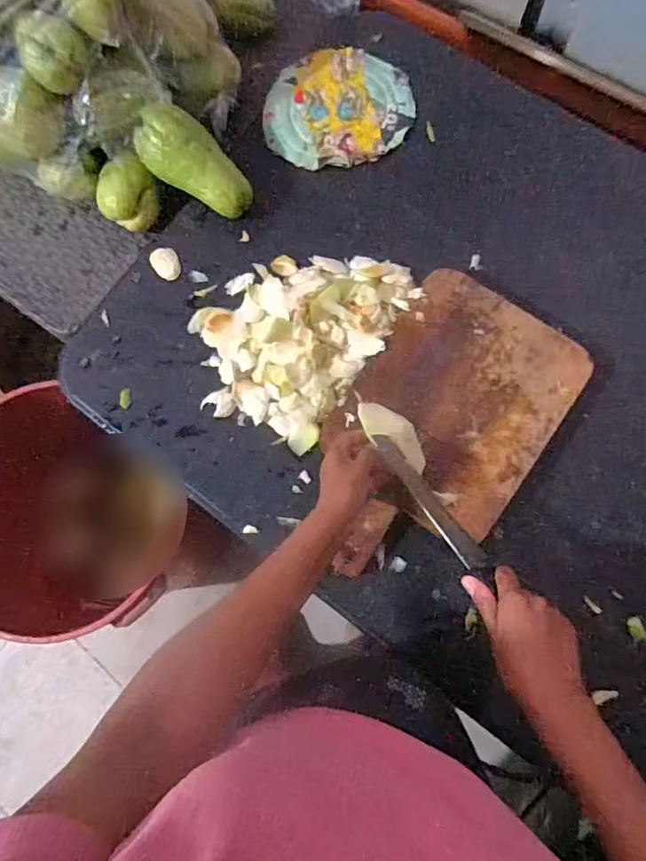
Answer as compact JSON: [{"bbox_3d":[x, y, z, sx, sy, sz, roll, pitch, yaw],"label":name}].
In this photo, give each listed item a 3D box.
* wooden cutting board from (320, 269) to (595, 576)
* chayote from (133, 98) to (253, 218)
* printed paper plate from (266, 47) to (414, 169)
[{"bbox_3d":[0.139,0.000,0.619,0.232,0.037,0.378,34,79,10],"label":"wooden cutting board"},{"bbox_3d":[-0.172,-0.352,0.654,0.173,0.060,0.070,38,79,-11],"label":"chayote"},{"bbox_3d":[0.024,-0.467,0.726,0.207,0.010,0.191,-1,78,3],"label":"printed paper plate"}]

